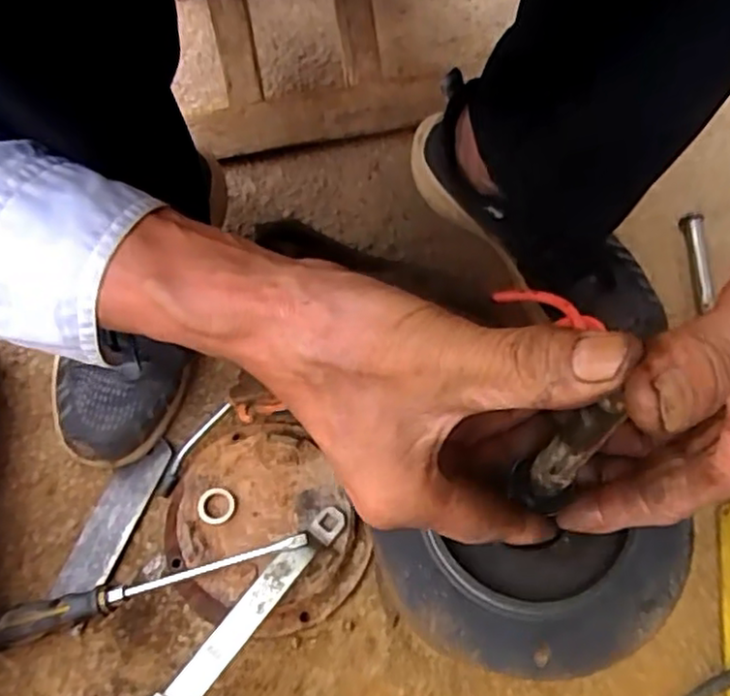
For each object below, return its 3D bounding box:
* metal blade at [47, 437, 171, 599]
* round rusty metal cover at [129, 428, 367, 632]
[{"bbox_3d":[-0.193,0.128,0.512,0.036,0.005,0.126,18,64,10],"label":"metal blade"},{"bbox_3d":[-0.080,0.129,0.484,0.143,0.037,0.157,-32,67,-14],"label":"round rusty metal cover"}]

